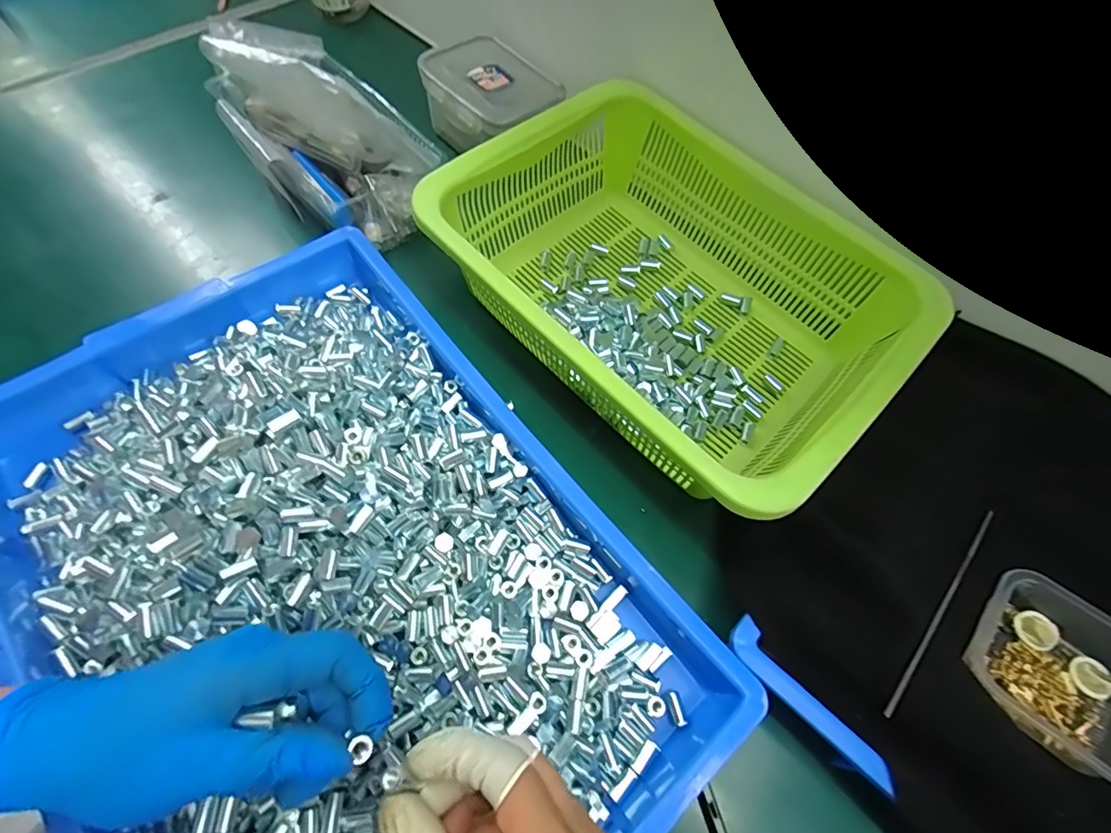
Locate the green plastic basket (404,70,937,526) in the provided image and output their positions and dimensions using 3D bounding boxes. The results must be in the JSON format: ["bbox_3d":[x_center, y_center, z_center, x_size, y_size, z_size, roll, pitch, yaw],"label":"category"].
[{"bbox_3d":[0.082,-0.097,0.376,0.242,0.099,0.314,-39,75,-24],"label":"green plastic basket"}]

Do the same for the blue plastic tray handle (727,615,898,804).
[{"bbox_3d":[0.132,0.152,0.262,0.020,0.009,0.097,-37,73,-20],"label":"blue plastic tray handle"}]

